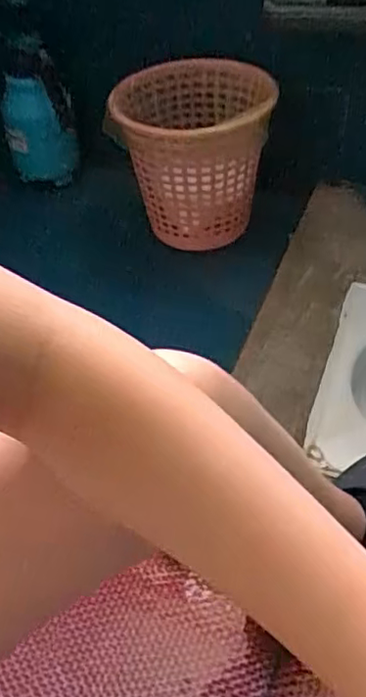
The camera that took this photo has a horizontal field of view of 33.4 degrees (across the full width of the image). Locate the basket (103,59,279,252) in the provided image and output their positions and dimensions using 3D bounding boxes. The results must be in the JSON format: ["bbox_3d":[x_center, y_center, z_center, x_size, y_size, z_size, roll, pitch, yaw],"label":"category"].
[{"bbox_3d":[0.019,-0.335,1.071,0.254,0.289,0.261,-1,45,3],"label":"basket"}]

